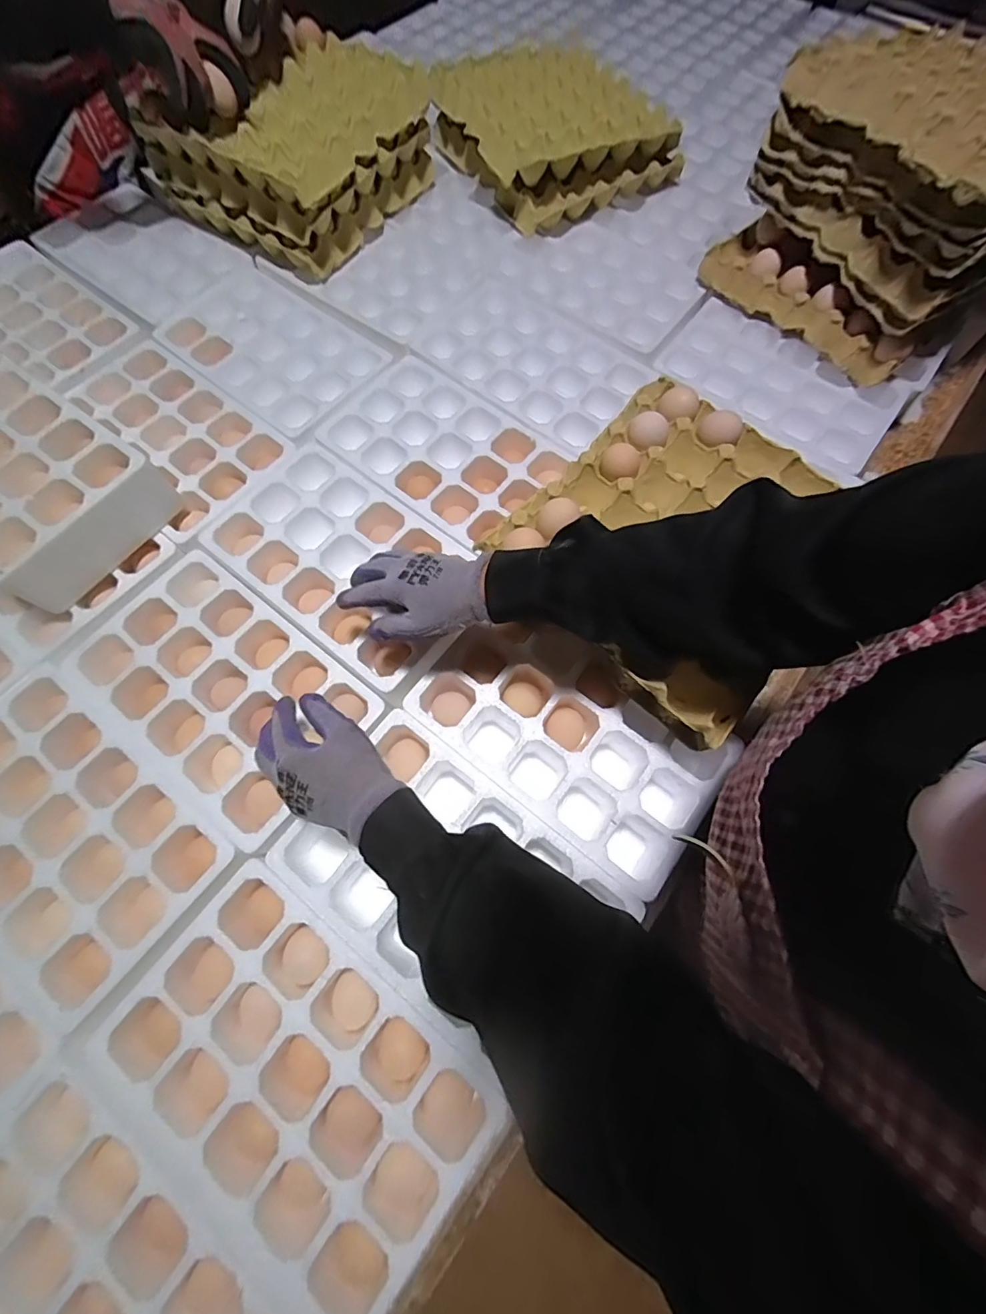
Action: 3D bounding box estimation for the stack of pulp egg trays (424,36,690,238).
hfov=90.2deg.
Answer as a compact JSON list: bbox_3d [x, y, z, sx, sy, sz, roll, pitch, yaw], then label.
[{"bbox_3d":[0.095,-0.838,0.776,0.315,0.082,0.323,-32,72,-11],"label":"stack of pulp egg trays"}]

